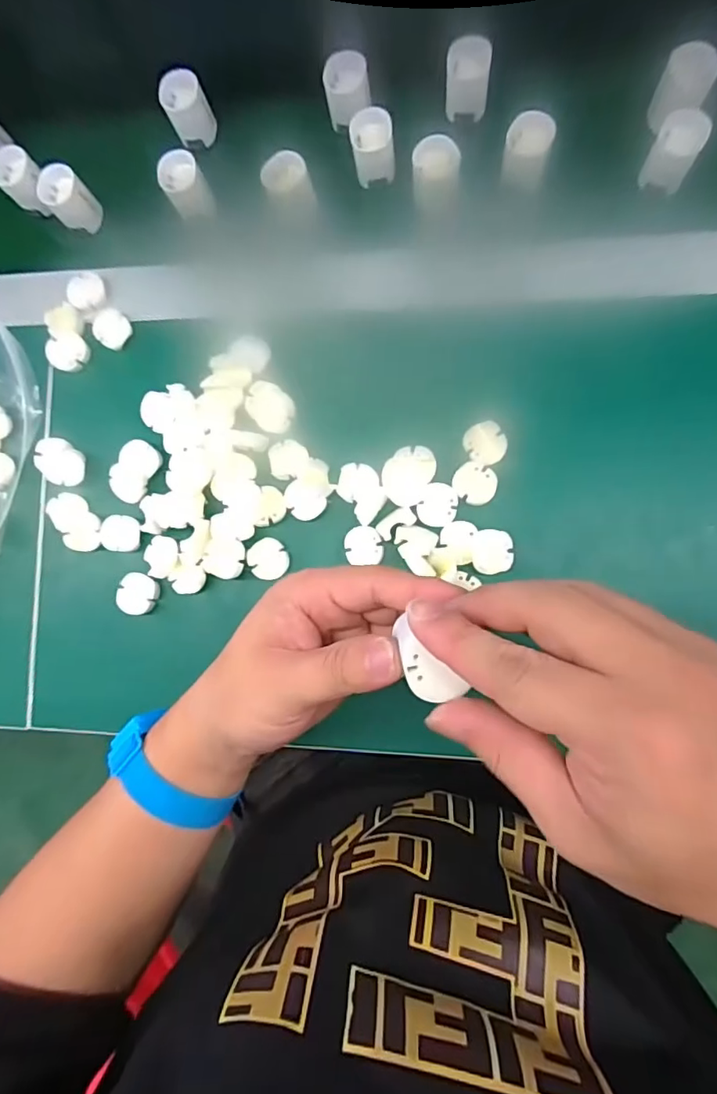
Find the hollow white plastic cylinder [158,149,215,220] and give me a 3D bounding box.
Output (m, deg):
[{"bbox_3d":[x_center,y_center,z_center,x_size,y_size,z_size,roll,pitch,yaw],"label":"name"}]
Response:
[{"bbox_3d":[-0.123,-0.257,0.383,0.028,0.037,0.025,-12,85,6],"label":"hollow white plastic cylinder"}]

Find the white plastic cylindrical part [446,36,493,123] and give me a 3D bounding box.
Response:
[{"bbox_3d":[0.073,-0.313,0.359,0.028,0.031,0.028,0,87,7],"label":"white plastic cylindrical part"}]

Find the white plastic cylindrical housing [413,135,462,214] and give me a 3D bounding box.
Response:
[{"bbox_3d":[0.052,-0.248,0.358,0.030,0.032,0.028,0,87,7],"label":"white plastic cylindrical housing"}]

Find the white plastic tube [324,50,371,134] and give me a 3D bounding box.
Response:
[{"bbox_3d":[-0.007,-0.316,0.370,0.030,0.028,0.032,0,87,7],"label":"white plastic tube"}]

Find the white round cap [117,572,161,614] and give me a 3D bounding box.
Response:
[{"bbox_3d":[-0.151,0.032,0.368,0.025,0.007,0.028,23,90,8],"label":"white round cap"}]

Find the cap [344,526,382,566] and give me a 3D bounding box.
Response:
[{"bbox_3d":[0.004,-0.001,0.351,0.024,0.005,0.025,0,87,7],"label":"cap"}]

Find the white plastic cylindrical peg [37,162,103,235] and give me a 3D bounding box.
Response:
[{"bbox_3d":[-0.214,-0.258,0.397,0.031,0.030,0.034,0,87,7],"label":"white plastic cylindrical peg"}]

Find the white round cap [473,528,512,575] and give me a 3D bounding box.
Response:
[{"bbox_3d":[0.084,0.003,0.337,0.024,0.004,0.028,3,87,7],"label":"white round cap"}]

